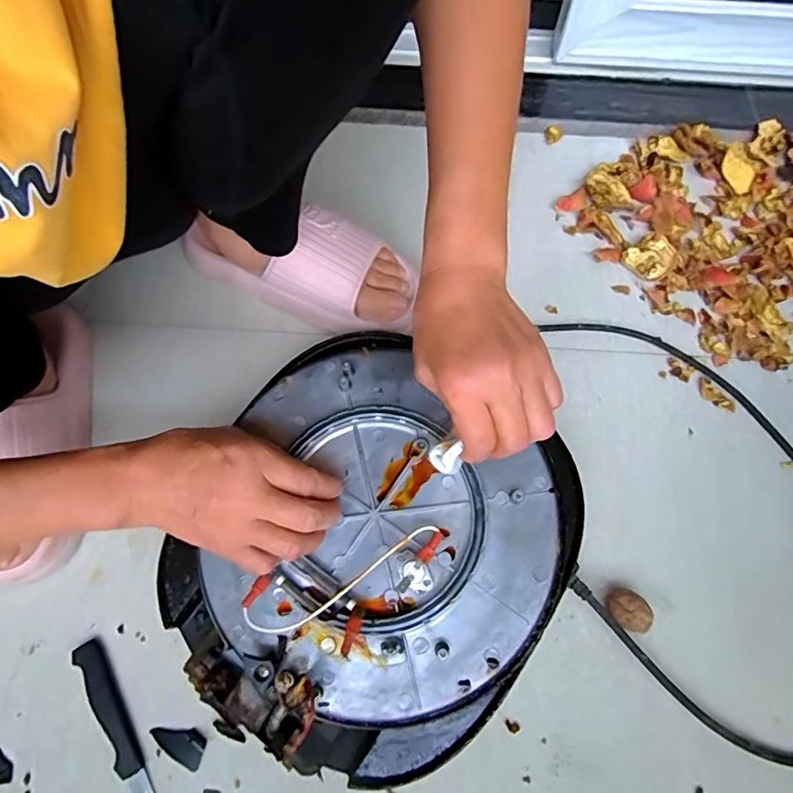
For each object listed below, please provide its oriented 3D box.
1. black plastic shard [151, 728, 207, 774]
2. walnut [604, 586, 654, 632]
[{"bbox_3d":[-0.164,0.260,0.374,0.043,0.004,0.023,24,69,10],"label":"black plastic shard"},{"bbox_3d":[0.187,0.173,0.403,0.034,0.024,0.030,24,69,10],"label":"walnut"}]

